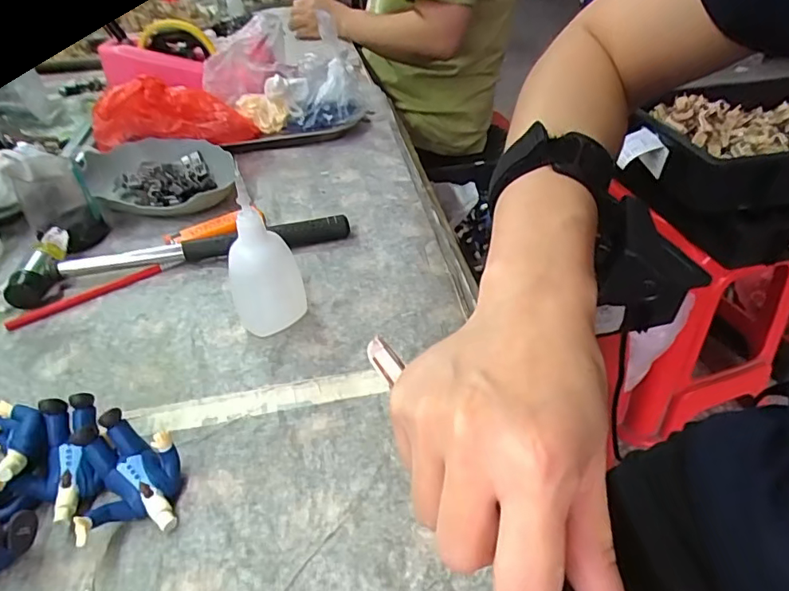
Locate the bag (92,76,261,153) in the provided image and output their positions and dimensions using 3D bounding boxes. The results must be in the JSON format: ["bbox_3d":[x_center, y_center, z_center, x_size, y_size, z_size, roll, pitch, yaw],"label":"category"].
[{"bbox_3d":[-0.232,-0.175,0.540,0.167,0.074,0.040,-6,38,-2],"label":"bag"}]

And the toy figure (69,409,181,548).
[{"bbox_3d":[-0.125,0.084,0.247,0.040,0.037,0.050,-15,39,-12],"label":"toy figure"}]

